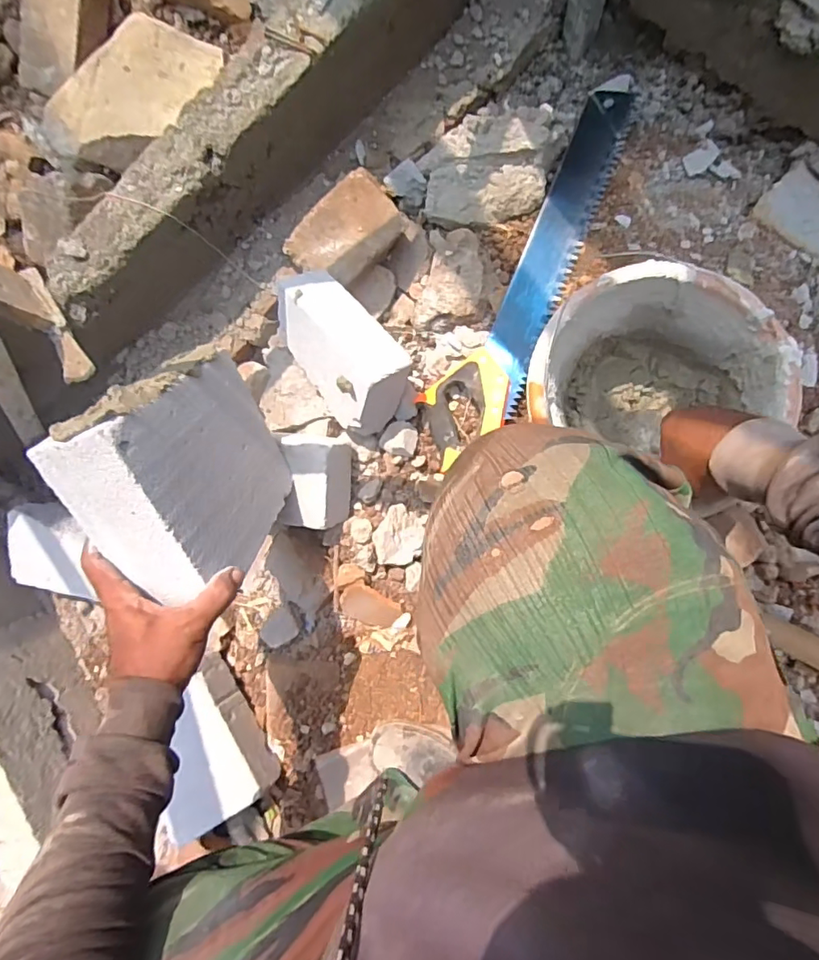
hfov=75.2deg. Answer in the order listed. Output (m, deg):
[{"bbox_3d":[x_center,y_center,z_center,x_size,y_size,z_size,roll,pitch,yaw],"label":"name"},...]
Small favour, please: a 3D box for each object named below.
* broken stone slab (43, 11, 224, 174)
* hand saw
[{"bbox_3d":[-0.392,-0.549,0.777,0.249,0.065,0.135,-40,102,4],"label":"broken stone slab"},{"bbox_3d":[0.162,-0.284,0.715,0.115,0.022,0.551,24,91,8],"label":"hand saw"}]

